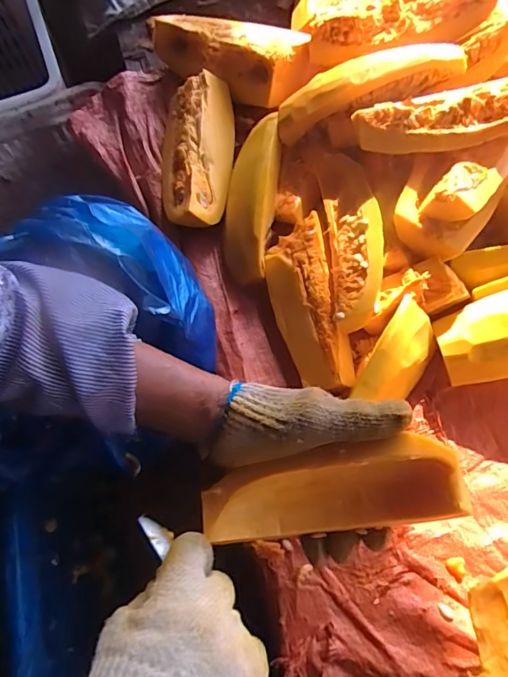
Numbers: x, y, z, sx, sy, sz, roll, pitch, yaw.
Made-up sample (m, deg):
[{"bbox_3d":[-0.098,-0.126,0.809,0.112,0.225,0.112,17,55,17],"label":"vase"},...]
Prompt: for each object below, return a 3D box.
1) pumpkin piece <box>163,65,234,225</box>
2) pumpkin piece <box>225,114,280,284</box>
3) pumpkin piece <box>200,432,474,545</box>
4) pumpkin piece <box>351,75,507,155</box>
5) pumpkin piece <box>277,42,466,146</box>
[{"bbox_3d":[-0.068,-0.213,0.531,0.080,0.043,0.188,1,68,4],"label":"pumpkin piece"},{"bbox_3d":[-0.003,-0.155,0.503,0.049,0.050,0.183,6,69,6],"label":"pumpkin piece"},{"bbox_3d":[0.050,0.110,0.329,0.177,0.041,0.052,-14,67,14],"label":"pumpkin piece"},{"bbox_3d":[0.192,-0.208,0.423,0.196,0.044,0.051,-9,67,17],"label":"pumpkin piece"},{"bbox_3d":[0.112,-0.260,0.480,0.189,0.047,0.048,-10,66,22],"label":"pumpkin piece"}]

